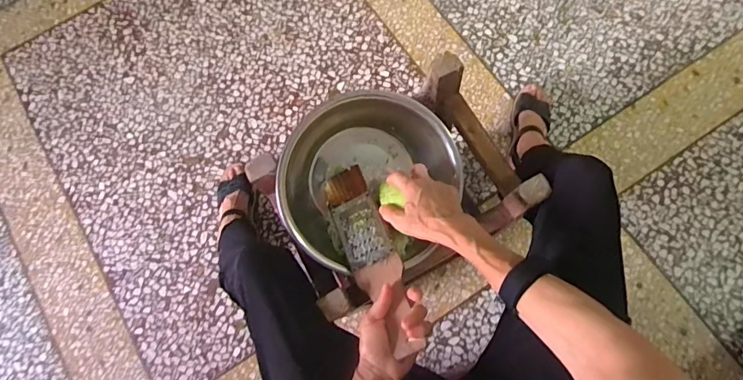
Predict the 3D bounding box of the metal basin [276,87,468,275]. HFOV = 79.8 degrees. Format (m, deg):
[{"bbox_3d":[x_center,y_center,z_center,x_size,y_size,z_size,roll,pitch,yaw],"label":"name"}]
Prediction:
[{"bbox_3d":[0.001,-0.004,0.648,0.221,0.153,0.243,-1,73,3],"label":"metal basin"}]

